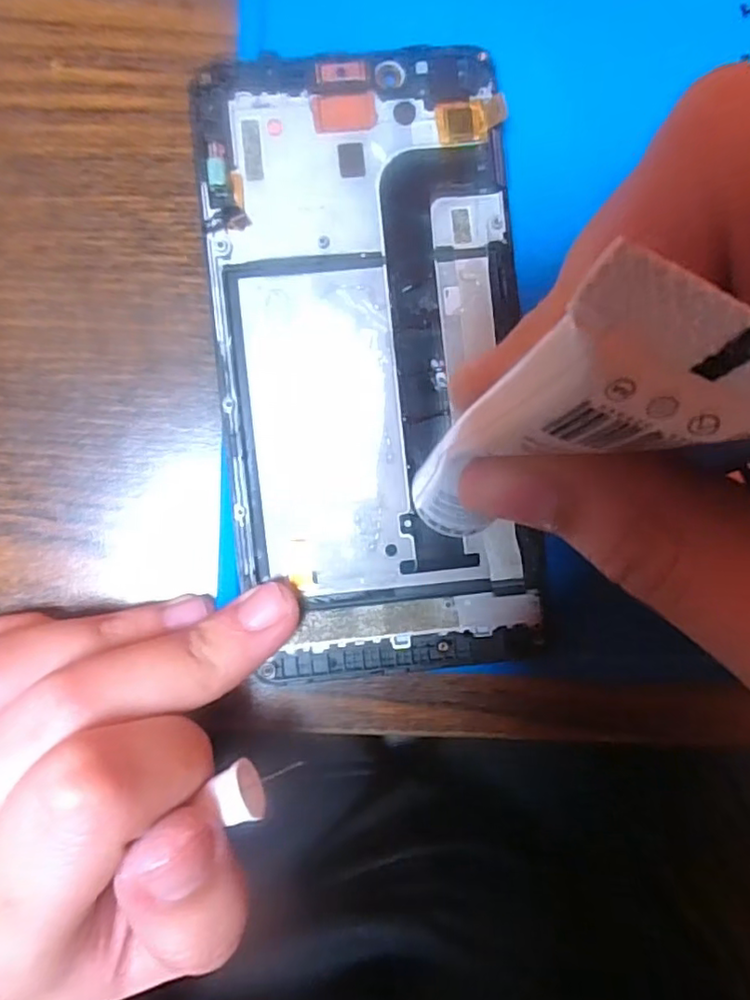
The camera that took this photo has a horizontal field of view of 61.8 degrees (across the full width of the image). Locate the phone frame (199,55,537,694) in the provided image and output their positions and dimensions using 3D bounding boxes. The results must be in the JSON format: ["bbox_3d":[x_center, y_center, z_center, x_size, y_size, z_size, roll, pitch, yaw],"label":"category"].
[{"bbox_3d":[-0.001,-0.031,0.150,0.070,0.004,0.145,-5,91,-4],"label":"phone frame"}]

